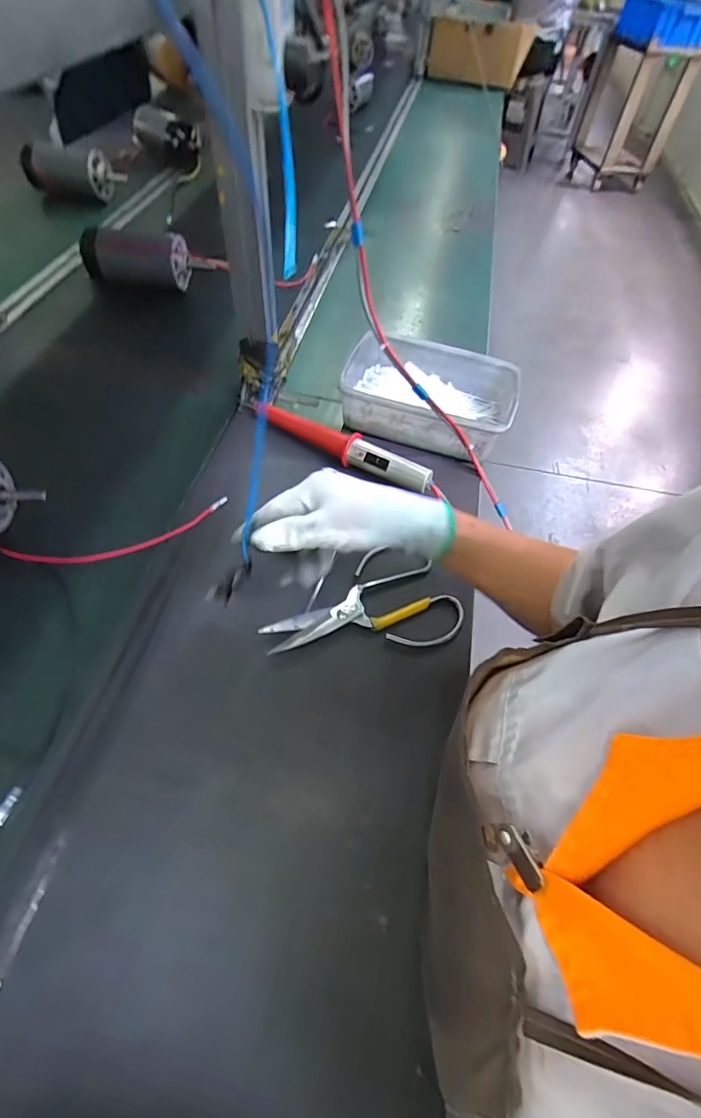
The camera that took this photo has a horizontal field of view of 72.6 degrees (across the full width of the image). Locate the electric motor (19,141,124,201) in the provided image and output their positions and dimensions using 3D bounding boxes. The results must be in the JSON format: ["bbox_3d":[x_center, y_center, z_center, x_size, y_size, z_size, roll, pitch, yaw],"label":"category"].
[{"bbox_3d":[-0.587,-0.813,1.000,0.178,0.086,0.091,15,55,6],"label":"electric motor"}]

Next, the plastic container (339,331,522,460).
[{"bbox_3d":[0.098,-0.214,0.638,0.229,0.069,0.159,18,56,8],"label":"plastic container"}]

